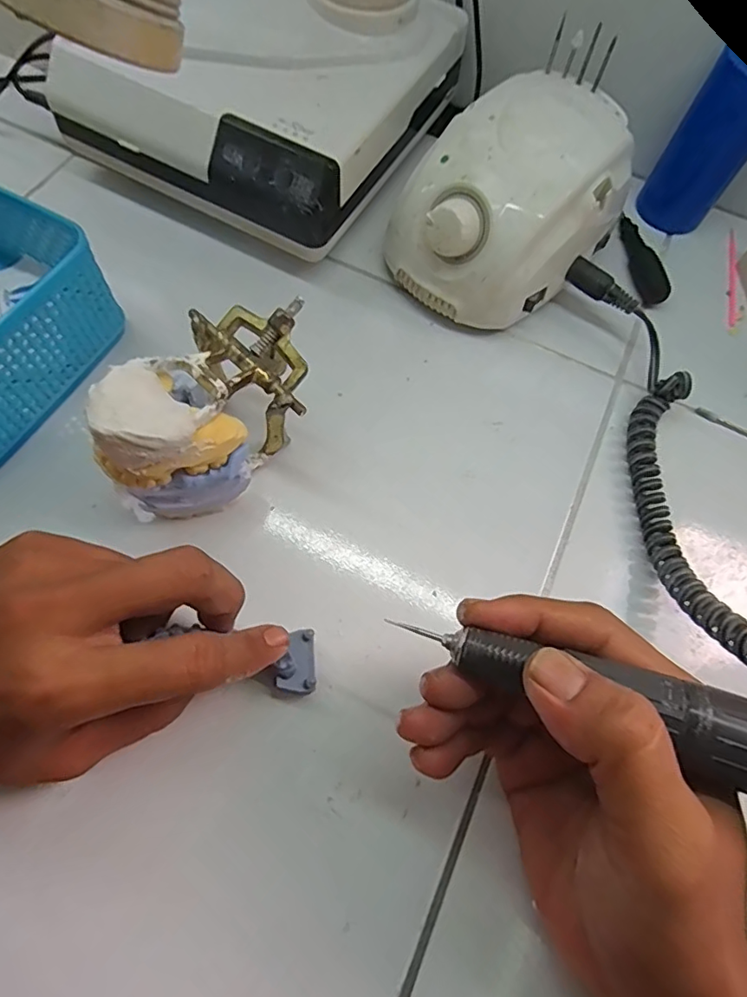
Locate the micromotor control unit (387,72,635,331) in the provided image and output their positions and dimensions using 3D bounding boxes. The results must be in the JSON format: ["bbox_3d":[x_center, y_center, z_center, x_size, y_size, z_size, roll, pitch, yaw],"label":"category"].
[{"bbox_3d":[0.083,-0.174,0.324,0.100,0.082,0.136,43,70,12],"label":"micromotor control unit"}]

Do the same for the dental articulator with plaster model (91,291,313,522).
[{"bbox_3d":[-0.072,-0.040,0.258,0.066,0.082,0.110,26,68,6],"label":"dental articulator with plaster model"}]

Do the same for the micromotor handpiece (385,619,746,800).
[{"bbox_3d":[0.092,0.071,0.176,0.156,0.025,0.028,16,66,20],"label":"micromotor handpiece"}]

